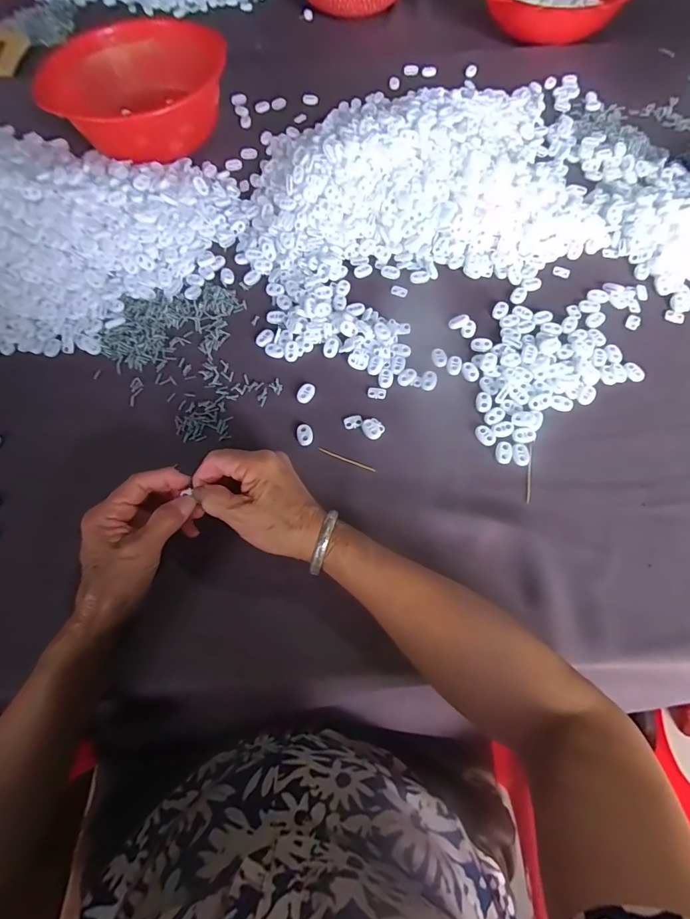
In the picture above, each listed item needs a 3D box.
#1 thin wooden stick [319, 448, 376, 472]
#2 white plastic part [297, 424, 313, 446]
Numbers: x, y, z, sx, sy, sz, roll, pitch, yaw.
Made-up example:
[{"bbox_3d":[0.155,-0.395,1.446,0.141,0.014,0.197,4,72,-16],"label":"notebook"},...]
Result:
[{"bbox_3d":[0.002,0.001,0.417,0.060,0.004,0.005,21,69,11],"label":"thin wooden stick"},{"bbox_3d":[-0.040,-0.025,0.424,0.015,0.006,0.023,-11,66,-2],"label":"white plastic part"}]

